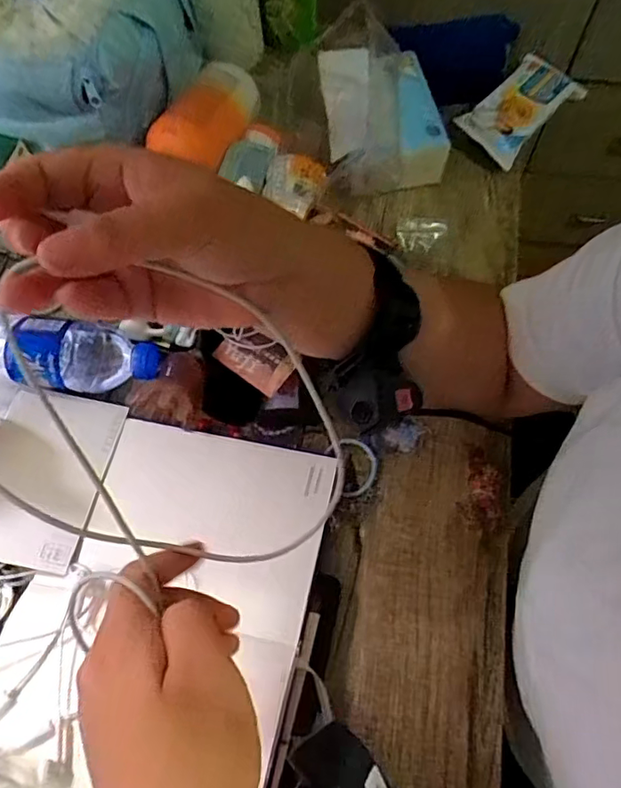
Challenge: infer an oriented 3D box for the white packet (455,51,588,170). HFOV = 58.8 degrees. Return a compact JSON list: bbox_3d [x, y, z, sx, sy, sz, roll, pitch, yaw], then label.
[{"bbox_3d":[0.225,-0.308,0.592,0.071,0.029,0.151,39,73,17],"label":"white packet"}]

